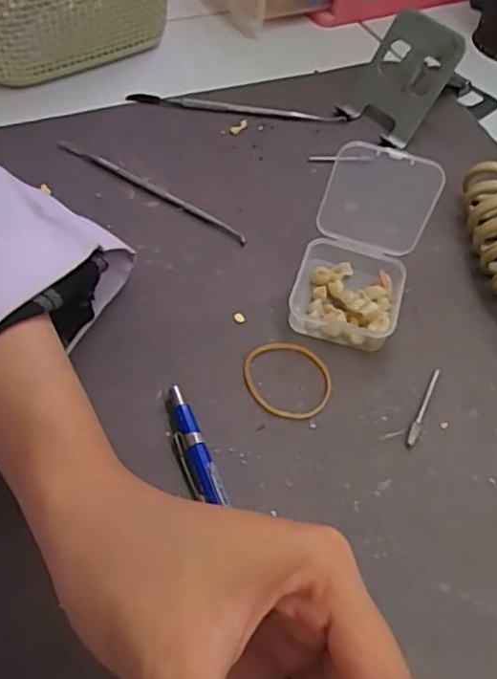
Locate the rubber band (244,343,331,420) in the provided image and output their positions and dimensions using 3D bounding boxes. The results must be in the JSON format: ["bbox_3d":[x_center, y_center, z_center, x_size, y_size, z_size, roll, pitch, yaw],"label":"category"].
[{"bbox_3d":[0.020,0.020,0.300,0.042,0.004,0.044,1,53,-2],"label":"rubber band"}]

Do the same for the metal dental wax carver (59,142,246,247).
[{"bbox_3d":[-0.060,-0.095,0.377,0.144,0.006,0.010,30,57,18],"label":"metal dental wax carver"}]

